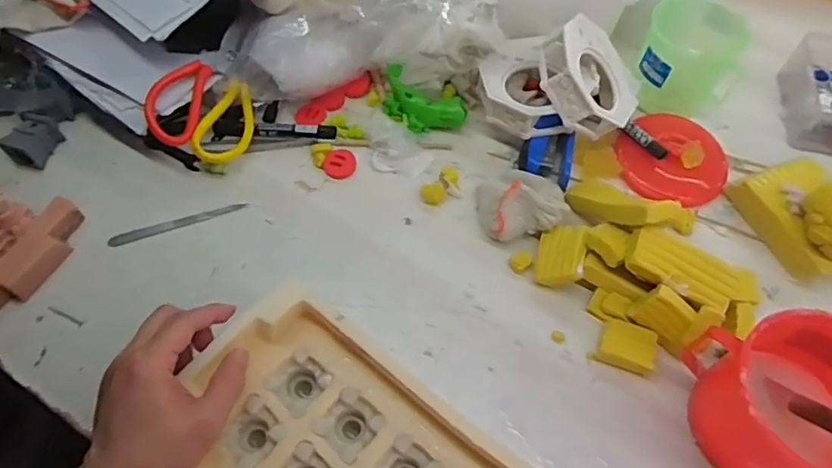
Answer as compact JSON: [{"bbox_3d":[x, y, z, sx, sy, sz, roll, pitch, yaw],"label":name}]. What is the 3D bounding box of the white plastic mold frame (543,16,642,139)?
[{"bbox_3d":[0.179,-0.159,0.587,0.131,0.052,0.111,8,73,-38],"label":"white plastic mold frame"}]

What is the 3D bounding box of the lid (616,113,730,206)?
[{"bbox_3d":[0.278,-0.084,0.609,0.115,0.017,0.104,19,61,10],"label":"lid"}]

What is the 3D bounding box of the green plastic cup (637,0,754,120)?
[{"bbox_3d":[0.306,-0.200,0.629,0.104,0.101,0.119,24,62,13],"label":"green plastic cup"}]

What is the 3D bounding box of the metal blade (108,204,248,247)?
[{"bbox_3d":[-0.242,-0.010,0.575,0.135,0.006,0.014,-16,57,-13],"label":"metal blade"}]

